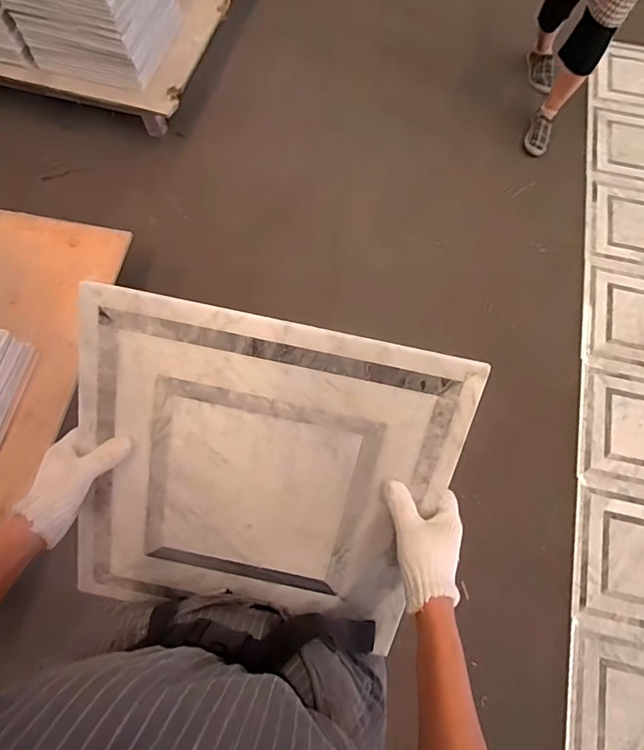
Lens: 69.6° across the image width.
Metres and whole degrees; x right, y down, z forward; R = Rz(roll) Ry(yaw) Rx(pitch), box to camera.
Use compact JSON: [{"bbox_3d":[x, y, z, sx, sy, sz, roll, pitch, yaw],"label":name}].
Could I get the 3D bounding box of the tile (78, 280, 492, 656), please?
[{"bbox_3d":[-0.071,0.123,0.512,0.390,0.013,0.374,12,111,1],"label":"tile"}]

